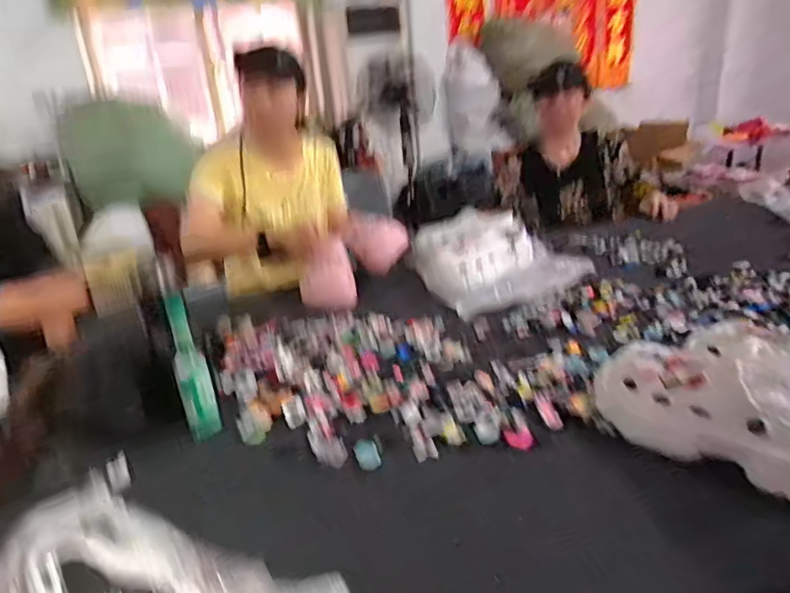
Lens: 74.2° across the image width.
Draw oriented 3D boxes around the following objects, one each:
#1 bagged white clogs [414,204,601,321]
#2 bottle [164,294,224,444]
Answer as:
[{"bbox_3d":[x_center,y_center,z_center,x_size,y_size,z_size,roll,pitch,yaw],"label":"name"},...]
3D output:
[{"bbox_3d":[0.200,-0.096,1.147,0.291,0.111,0.381,-11,23,-15],"label":"bagged white clogs"},{"bbox_3d":[-0.260,0.094,0.671,0.043,0.180,0.044,-15,24,-26],"label":"bottle"}]

